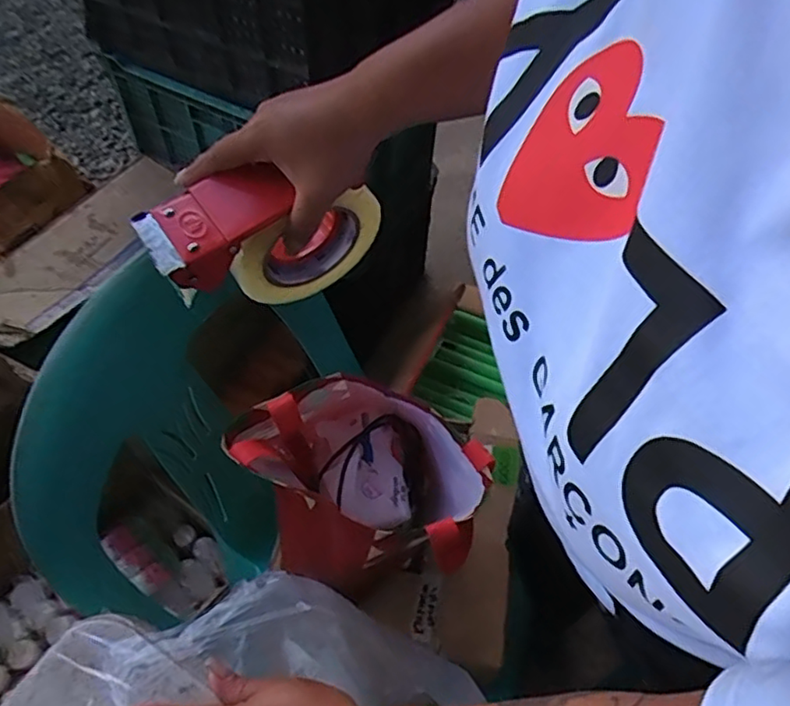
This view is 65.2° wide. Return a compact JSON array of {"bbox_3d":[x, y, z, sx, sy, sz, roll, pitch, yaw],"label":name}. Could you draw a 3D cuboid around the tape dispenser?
[{"bbox_3d":[-0.087,-0.086,0.447,0.167,0.114,0.066,4,46,-50],"label":"tape dispenser"}]

